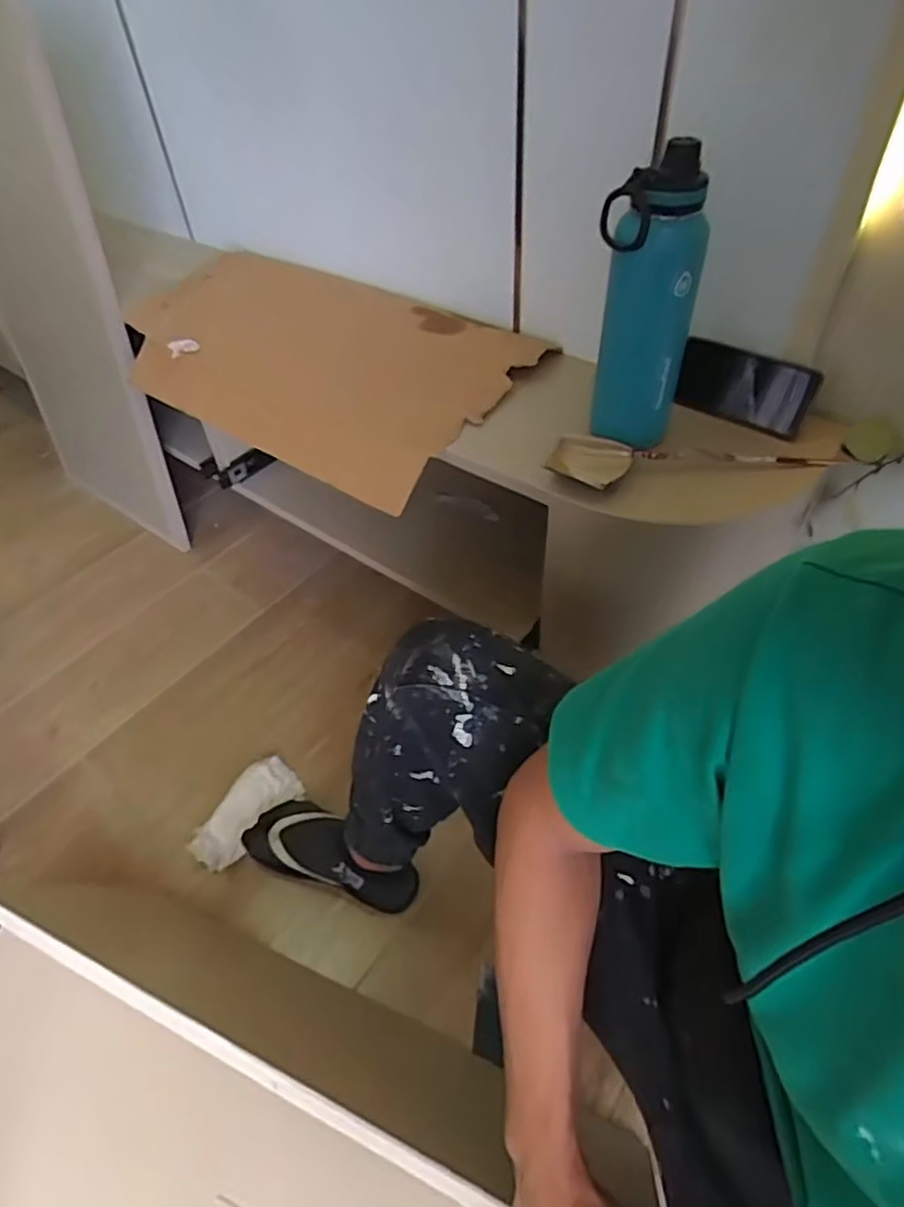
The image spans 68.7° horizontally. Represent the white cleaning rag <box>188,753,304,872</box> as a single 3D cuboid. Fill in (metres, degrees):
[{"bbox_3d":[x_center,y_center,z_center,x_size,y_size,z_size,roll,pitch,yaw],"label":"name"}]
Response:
[{"bbox_3d":[-0.307,0.316,1.000,0.093,0.040,0.181,27,54,25],"label":"white cleaning rag"}]

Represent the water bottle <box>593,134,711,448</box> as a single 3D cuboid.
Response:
[{"bbox_3d":[0.202,-0.301,0.711,0.103,0.290,0.081,12,49,14],"label":"water bottle"}]

